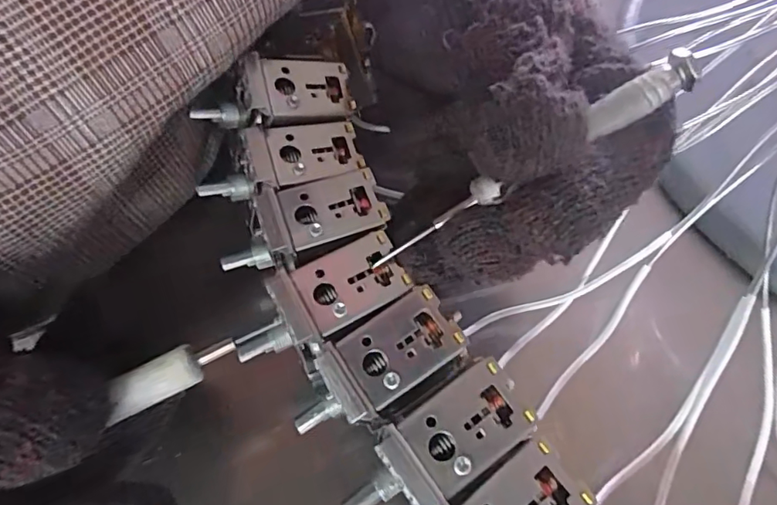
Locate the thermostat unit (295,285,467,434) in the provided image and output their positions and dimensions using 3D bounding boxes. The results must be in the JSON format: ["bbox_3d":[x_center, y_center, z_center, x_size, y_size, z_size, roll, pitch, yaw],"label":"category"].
[{"bbox_3d":[-0.004,0.033,0.151,0.047,0.025,0.022,-26,64,-16],"label":"thermostat unit"}]

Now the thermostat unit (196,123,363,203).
[{"bbox_3d":[-0.035,-0.029,0.175,0.052,0.018,0.021,-16,62,-11],"label":"thermostat unit"}]

